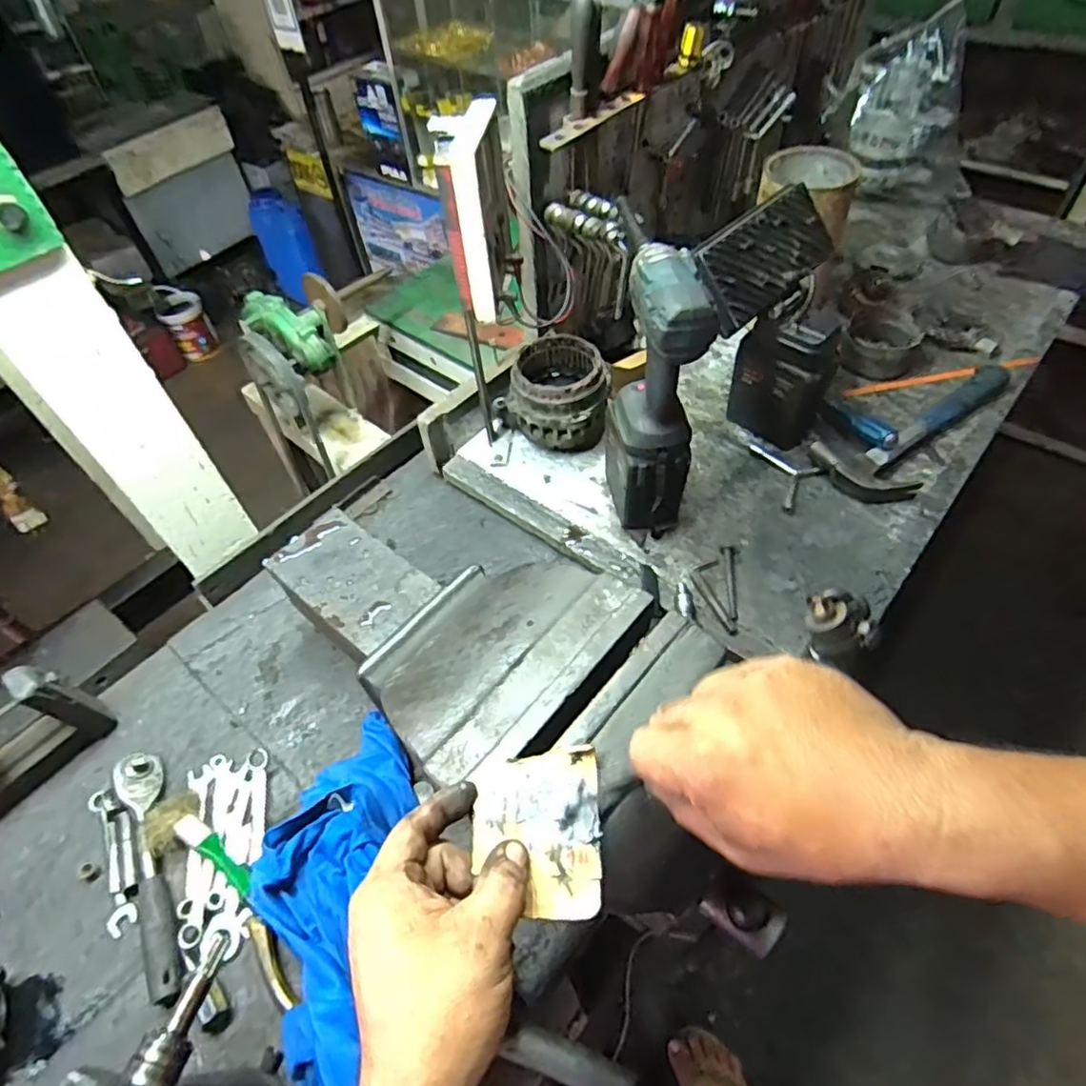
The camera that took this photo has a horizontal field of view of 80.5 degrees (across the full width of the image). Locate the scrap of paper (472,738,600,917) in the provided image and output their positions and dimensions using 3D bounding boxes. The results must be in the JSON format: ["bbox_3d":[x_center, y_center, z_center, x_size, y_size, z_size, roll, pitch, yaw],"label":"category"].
[{"bbox_3d":[-0.002,0.171,0.381,0.076,0.011,0.092,-6,56,-2],"label":"scrap of paper"}]

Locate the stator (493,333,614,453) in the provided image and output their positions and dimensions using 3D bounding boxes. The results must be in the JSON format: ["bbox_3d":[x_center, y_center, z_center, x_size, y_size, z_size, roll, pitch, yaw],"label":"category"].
[{"bbox_3d":[0.019,-0.207,0.903,0.128,0.113,0.141,-32,56,-19],"label":"stator"}]

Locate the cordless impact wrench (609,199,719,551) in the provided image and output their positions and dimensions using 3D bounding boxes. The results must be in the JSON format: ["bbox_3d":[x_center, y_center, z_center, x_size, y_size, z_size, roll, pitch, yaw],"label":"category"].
[{"bbox_3d":[0.119,-0.141,0.715,0.096,0.346,0.136,3,52,7],"label":"cordless impact wrench"}]

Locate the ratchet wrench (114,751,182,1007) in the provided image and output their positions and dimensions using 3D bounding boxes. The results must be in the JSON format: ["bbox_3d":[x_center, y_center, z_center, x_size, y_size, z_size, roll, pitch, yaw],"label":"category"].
[{"bbox_3d":[-0.388,0.319,0.631,0.037,0.030,0.248,-23,54,-13],"label":"ratchet wrench"}]

